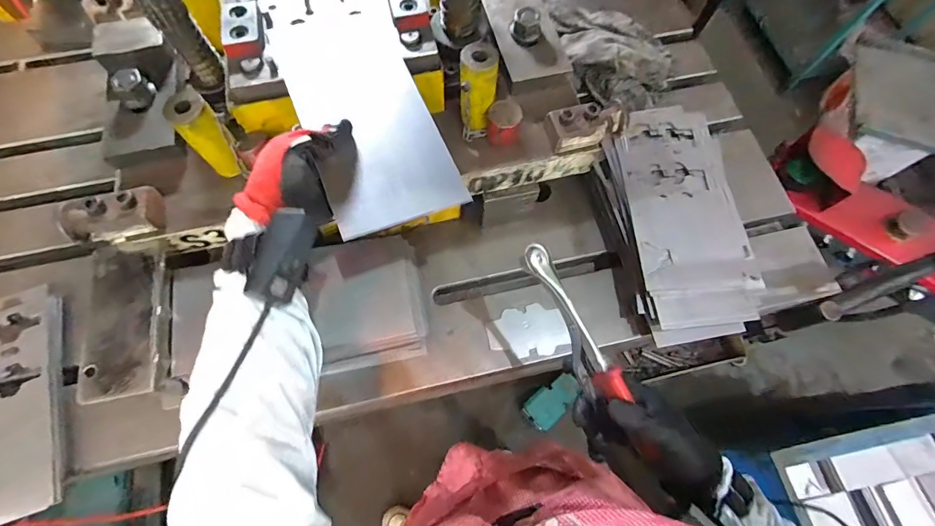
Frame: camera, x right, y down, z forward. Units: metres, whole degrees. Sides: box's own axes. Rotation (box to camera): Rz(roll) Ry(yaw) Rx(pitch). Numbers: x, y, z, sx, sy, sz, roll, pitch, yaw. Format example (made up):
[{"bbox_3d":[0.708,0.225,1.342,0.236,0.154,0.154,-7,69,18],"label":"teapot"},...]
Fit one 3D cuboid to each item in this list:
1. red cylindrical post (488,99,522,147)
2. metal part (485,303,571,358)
[{"bbox_3d":[0.043,-0.161,0.488,0.037,0.047,0.033,7,68,3],"label":"red cylindrical post"},{"bbox_3d":[0.081,0.091,0.557,0.104,0.004,0.066,-10,68,-8],"label":"metal part"}]

